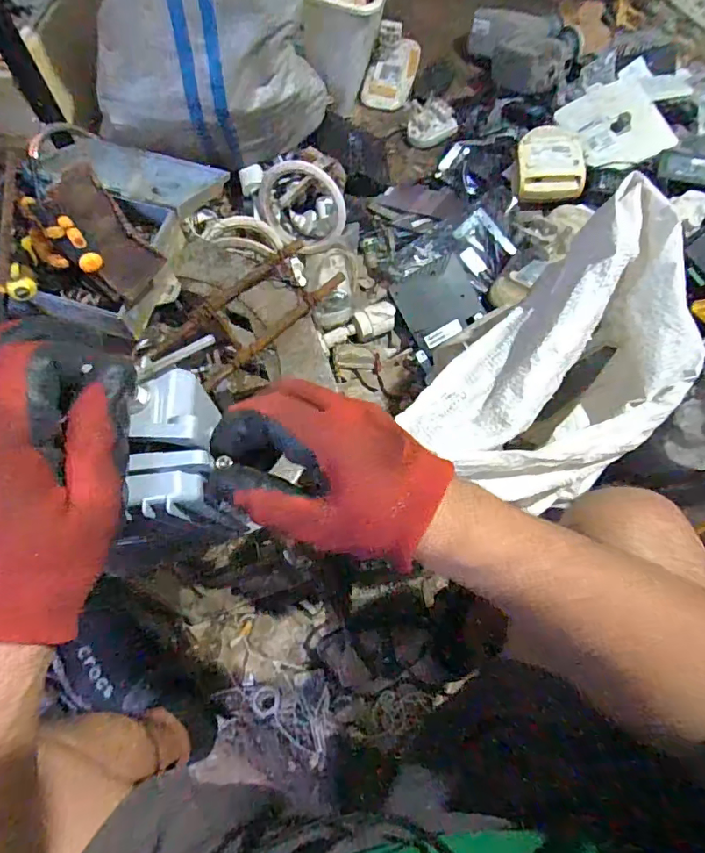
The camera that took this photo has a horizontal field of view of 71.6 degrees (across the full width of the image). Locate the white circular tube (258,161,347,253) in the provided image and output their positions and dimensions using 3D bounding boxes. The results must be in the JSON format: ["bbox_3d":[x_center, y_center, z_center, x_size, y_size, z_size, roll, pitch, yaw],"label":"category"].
[{"bbox_3d":[-0.094,-0.414,0.929,0.168,0.165,0.033,-2,46,25],"label":"white circular tube"}]

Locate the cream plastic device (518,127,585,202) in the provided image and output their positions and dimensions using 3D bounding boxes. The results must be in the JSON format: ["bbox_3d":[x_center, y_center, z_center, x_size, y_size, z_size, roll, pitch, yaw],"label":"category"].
[{"bbox_3d":[0.388,-0.520,0.966,0.123,0.050,0.150,4,69,-1],"label":"cream plastic device"}]

